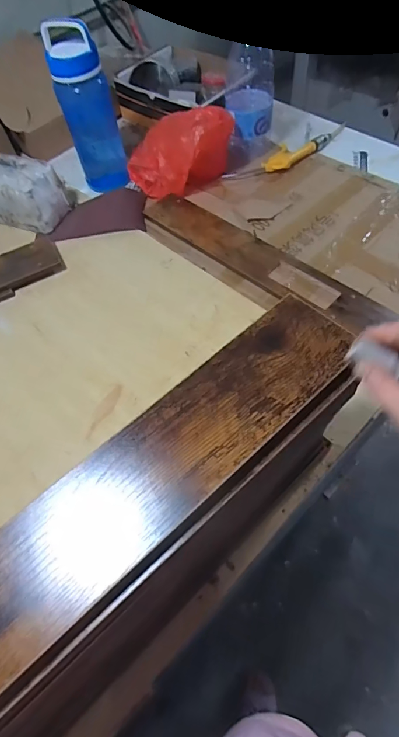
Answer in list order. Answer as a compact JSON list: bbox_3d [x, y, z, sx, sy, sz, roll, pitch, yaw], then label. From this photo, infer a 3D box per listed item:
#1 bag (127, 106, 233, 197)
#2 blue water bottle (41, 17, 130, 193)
[{"bbox_3d":[-0.060,-0.453,0.812,0.222,0.127,0.101,13,61,13],"label":"bag"},{"bbox_3d":[-0.221,-0.509,0.801,0.101,0.278,0.079,-15,58,-4],"label":"blue water bottle"}]

